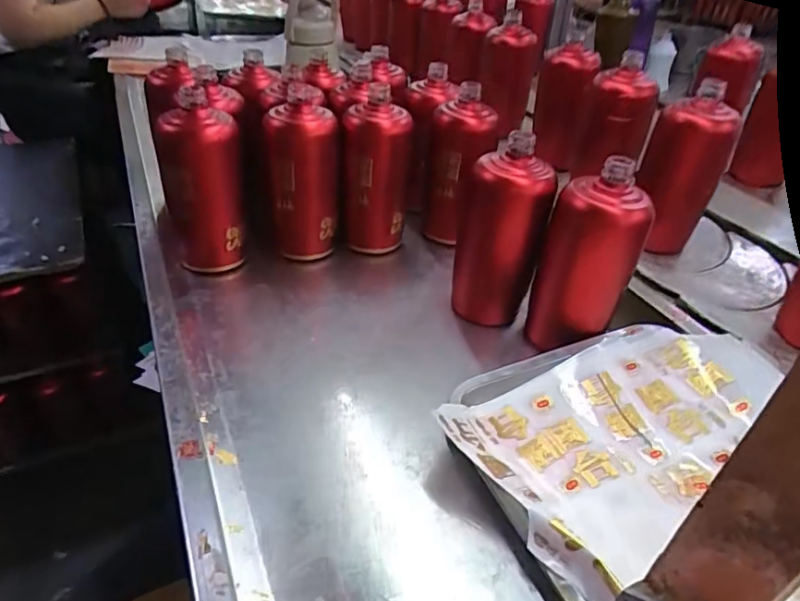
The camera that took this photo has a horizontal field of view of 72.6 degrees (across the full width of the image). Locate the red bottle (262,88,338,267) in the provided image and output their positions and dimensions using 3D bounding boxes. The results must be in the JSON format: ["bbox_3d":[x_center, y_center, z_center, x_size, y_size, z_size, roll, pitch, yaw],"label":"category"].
[{"bbox_3d":[-0.110,-0.137,0.620,0.071,0.185,0.068,-6,36,-15],"label":"red bottle"}]

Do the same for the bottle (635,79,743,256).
[{"bbox_3d":[0.320,-0.142,0.626,0.070,0.188,0.069,-30,47,-35],"label":"bottle"}]

